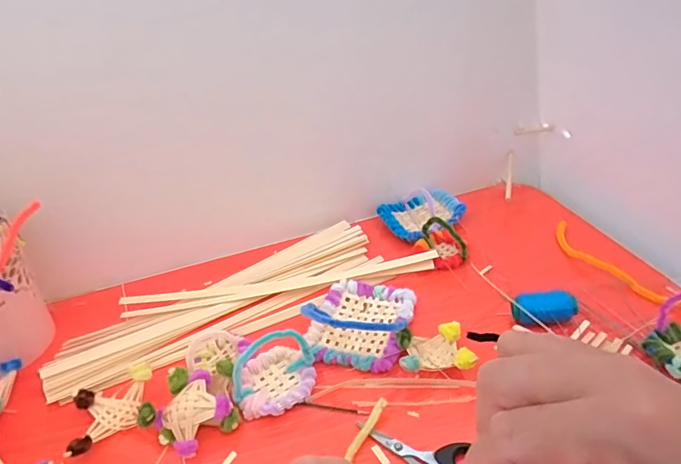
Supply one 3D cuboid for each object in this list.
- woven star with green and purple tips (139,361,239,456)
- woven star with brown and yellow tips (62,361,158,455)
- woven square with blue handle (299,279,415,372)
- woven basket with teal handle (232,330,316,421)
[{"bbox_3d":[-0.124,0.145,0.391,0.076,0.031,0.066,-15,33,-9],"label":"woven star with green and purple tips"},{"bbox_3d":[-0.194,0.152,0.404,0.066,0.025,0.063,-17,34,-13],"label":"woven star with brown and yellow tips"},{"bbox_3d":[0.018,0.070,0.445,0.091,0.054,0.106,3,35,18],"label":"woven square with blue handle"},{"bbox_3d":[-0.058,0.112,0.400,0.068,0.057,0.063,-15,33,-9],"label":"woven basket with teal handle"}]

